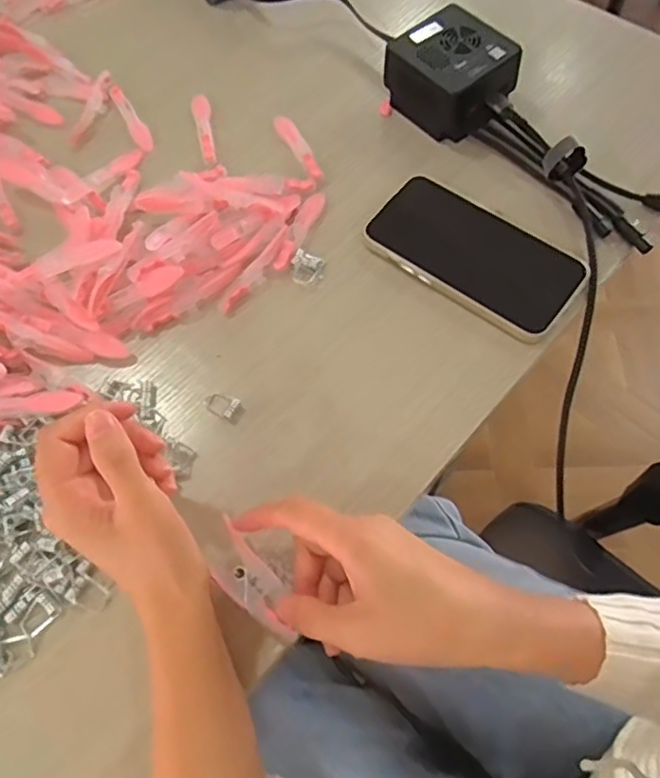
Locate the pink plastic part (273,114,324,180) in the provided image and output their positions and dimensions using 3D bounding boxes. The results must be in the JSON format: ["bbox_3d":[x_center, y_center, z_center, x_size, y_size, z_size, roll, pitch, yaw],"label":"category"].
[{"bbox_3d":[-0.024,-0.191,0.480,0.015,0.005,0.074,-27,66,-10],"label":"pink plastic part"}]

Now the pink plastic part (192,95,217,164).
[{"bbox_3d":[-0.100,-0.211,0.496,0.015,0.006,0.071,-14,65,-3],"label":"pink plastic part"}]

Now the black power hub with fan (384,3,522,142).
[{"bbox_3d":[0.094,-0.240,0.473,0.069,0.055,0.088,-39,69,-14],"label":"black power hub with fan"}]

